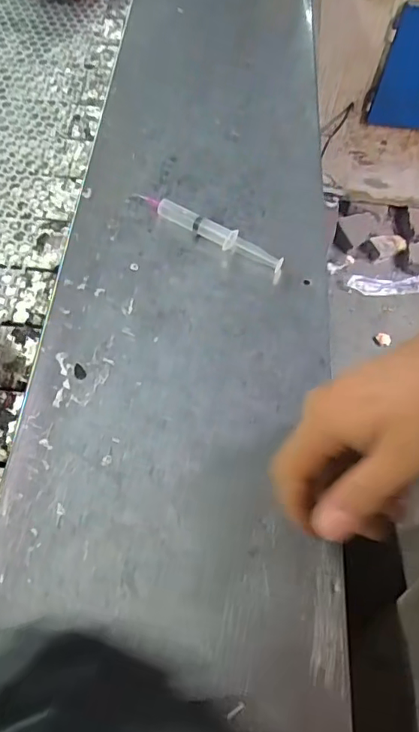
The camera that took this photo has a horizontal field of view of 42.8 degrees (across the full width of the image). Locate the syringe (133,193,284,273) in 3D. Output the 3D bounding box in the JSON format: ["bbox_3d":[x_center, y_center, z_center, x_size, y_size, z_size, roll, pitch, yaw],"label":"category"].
[{"bbox_3d":[-0.003,-0.129,0.506,0.157,0.018,0.016,32,63,13],"label":"syringe"}]

